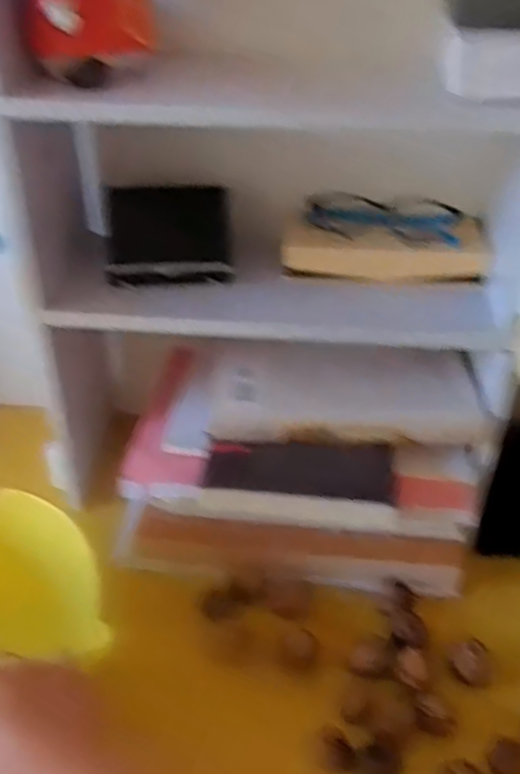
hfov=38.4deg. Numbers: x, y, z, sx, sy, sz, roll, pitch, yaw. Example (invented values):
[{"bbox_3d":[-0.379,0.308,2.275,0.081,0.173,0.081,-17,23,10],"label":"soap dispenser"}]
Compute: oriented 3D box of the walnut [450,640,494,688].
[{"bbox_3d":[0.161,0.211,0.568,0.029,0.025,0.024,4,36,7],"label":"walnut"}]

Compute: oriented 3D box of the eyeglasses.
[{"bbox_3d":[0.105,-0.144,0.635,0.129,0.036,0.026,13,38,18],"label":"eyeglasses"}]

